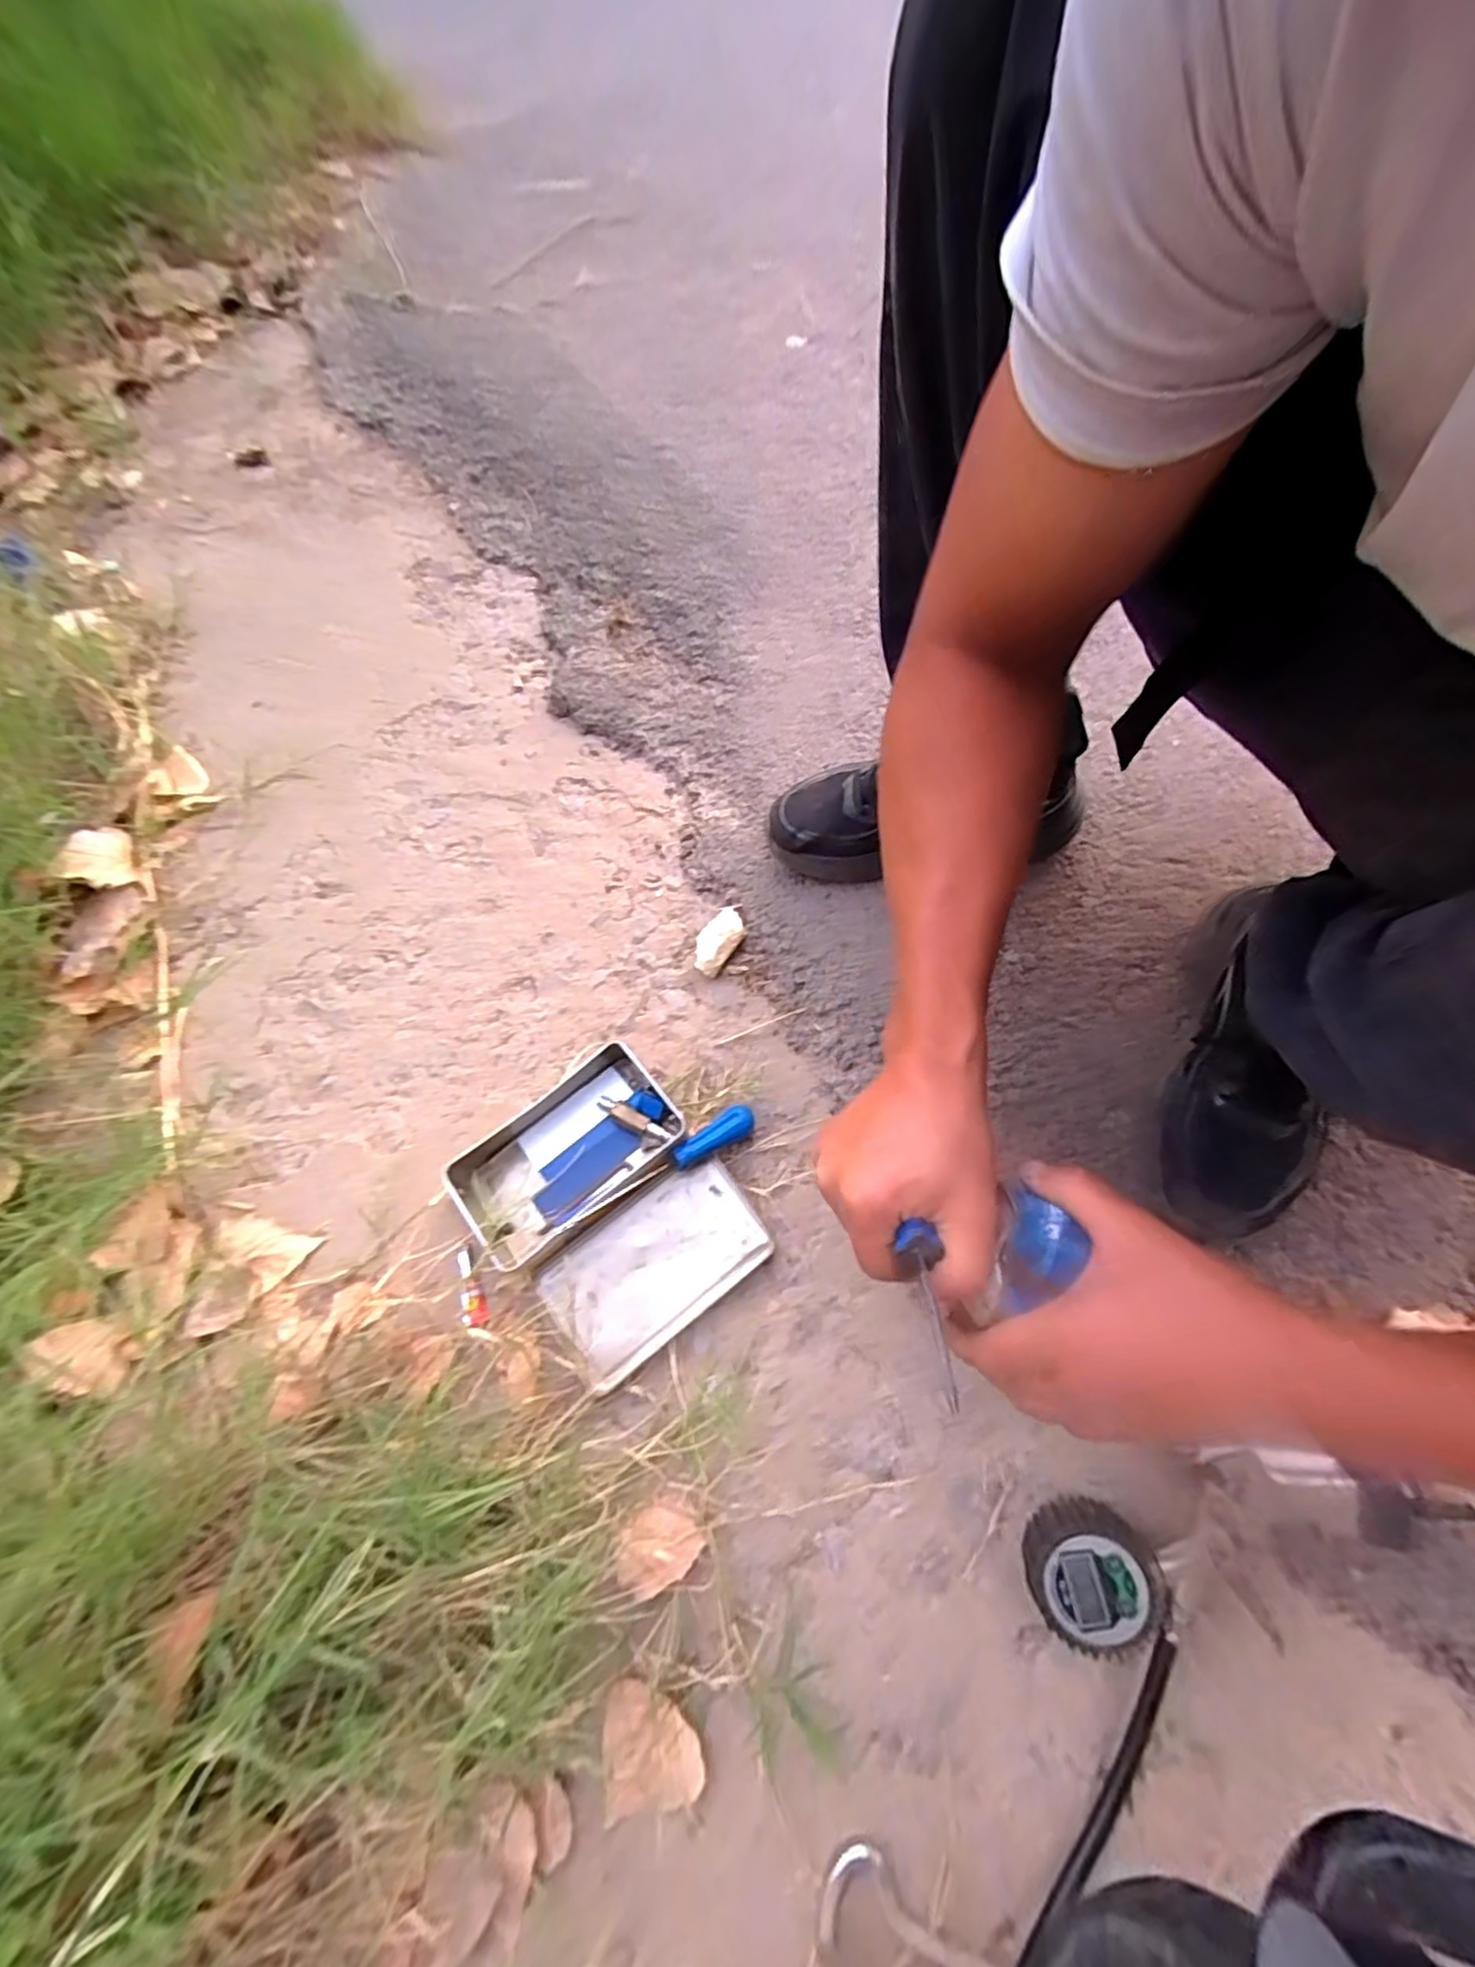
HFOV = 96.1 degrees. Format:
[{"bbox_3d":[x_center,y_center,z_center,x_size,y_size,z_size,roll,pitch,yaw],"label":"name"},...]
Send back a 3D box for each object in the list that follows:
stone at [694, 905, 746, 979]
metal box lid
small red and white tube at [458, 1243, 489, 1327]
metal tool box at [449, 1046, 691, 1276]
[{"bbox_3d":[-0.018,-0.041,0.620,0.041,0.028,0.064,35,73,16],"label":"stone"},{"bbox_3d":[-0.064,0.218,0.524,0.165,0.024,0.104,-36,70,-12],"label":"metal box lid"},{"bbox_3d":[-0.208,0.236,0.518,0.017,0.013,0.058,-19,67,-6],"label":"small red and white tube"},{"bbox_3d":[-0.144,0.136,0.550,0.181,0.035,0.103,-37,70,-12],"label":"metal tool box"}]

